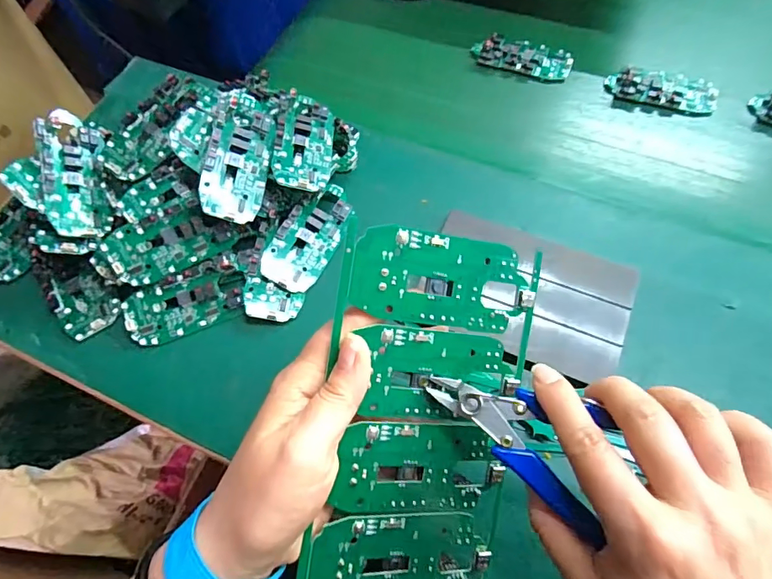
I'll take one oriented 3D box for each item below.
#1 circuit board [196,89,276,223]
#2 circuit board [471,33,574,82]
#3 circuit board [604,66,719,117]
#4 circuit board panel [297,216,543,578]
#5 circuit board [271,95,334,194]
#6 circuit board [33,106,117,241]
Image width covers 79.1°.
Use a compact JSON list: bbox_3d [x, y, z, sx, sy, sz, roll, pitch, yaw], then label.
[{"bbox_3d":[-0.110,-0.101,0.353,0.045,0.007,0.099,14,81,-33],"label":"circuit board"},{"bbox_3d":[0.138,-0.238,0.476,0.098,0.012,0.043,16,69,12],"label":"circuit board"},{"bbox_3d":[0.265,-0.193,0.450,0.098,0.012,0.044,17,70,12],"label":"circuit board"},{"bbox_3d":[0.019,0.067,0.239,0.104,0.004,0.186,8,92,-19],"label":"circuit board panel"},{"bbox_3d":[-0.064,-0.116,0.372,0.045,0.006,0.088,11,65,-18],"label":"circuit board"},{"bbox_3d":[-0.243,-0.091,0.363,0.008,0.045,0.101,-12,86,37],"label":"circuit board"}]

